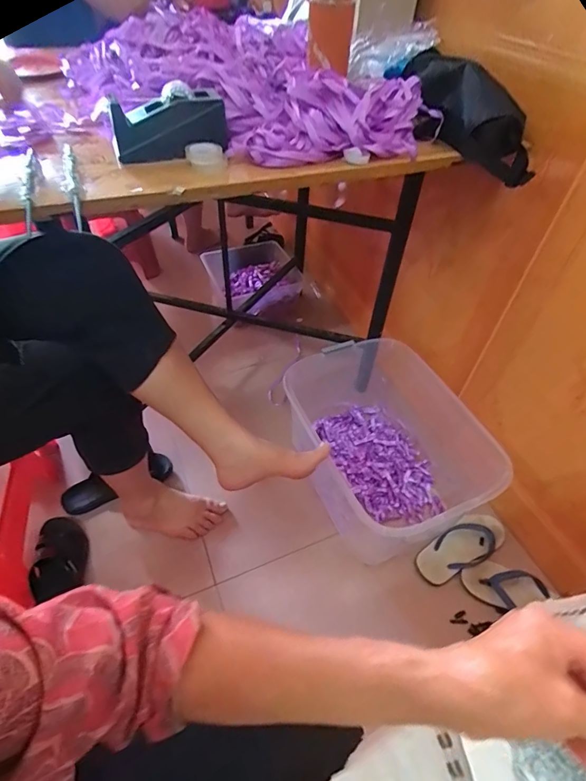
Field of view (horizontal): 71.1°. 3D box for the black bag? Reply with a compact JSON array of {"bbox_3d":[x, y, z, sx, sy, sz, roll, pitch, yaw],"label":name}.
[{"bbox_3d":[0.265,-0.436,0.650,0.102,0.097,0.292,-20,68,-19],"label":"black bag"}]

